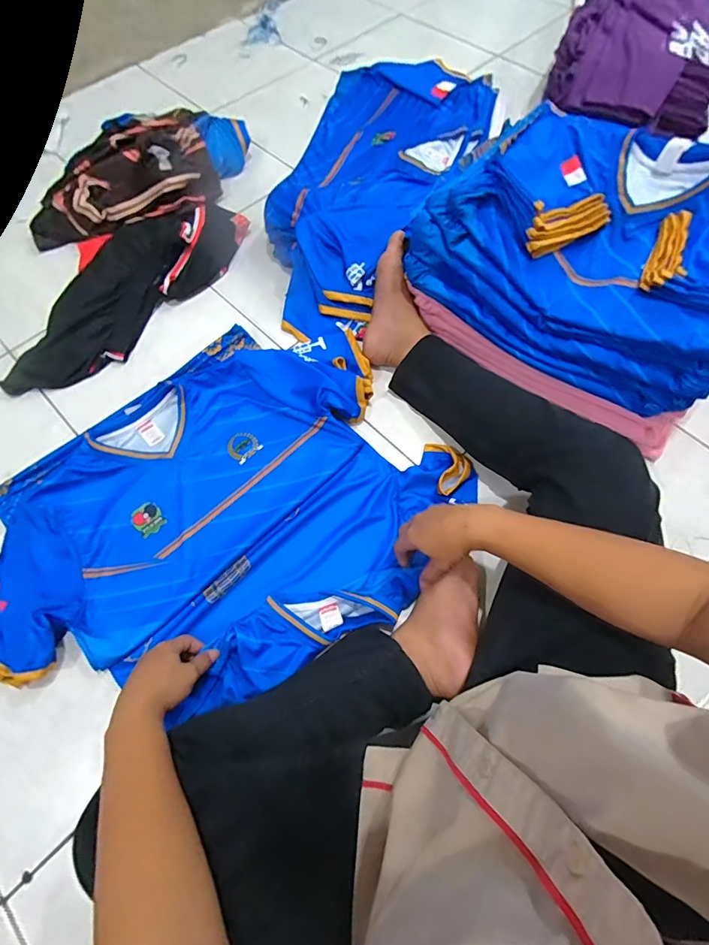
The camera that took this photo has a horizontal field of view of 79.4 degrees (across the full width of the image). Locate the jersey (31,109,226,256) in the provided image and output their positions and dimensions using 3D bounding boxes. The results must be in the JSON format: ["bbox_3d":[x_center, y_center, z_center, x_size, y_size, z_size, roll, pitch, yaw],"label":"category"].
[{"bbox_3d":[-0.567,-0.715,1.031,0.440,0.097,0.333,-19,66,-7],"label":"jersey"}]

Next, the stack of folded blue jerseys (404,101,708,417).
[{"bbox_3d":[0.388,-0.361,0.690,0.478,0.182,0.334,35,71,15],"label":"stack of folded blue jerseys"}]

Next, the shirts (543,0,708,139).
[{"bbox_3d":[0.708,-1.052,1.041,0.366,0.124,0.560,22,68,10],"label":"shirts"}]

